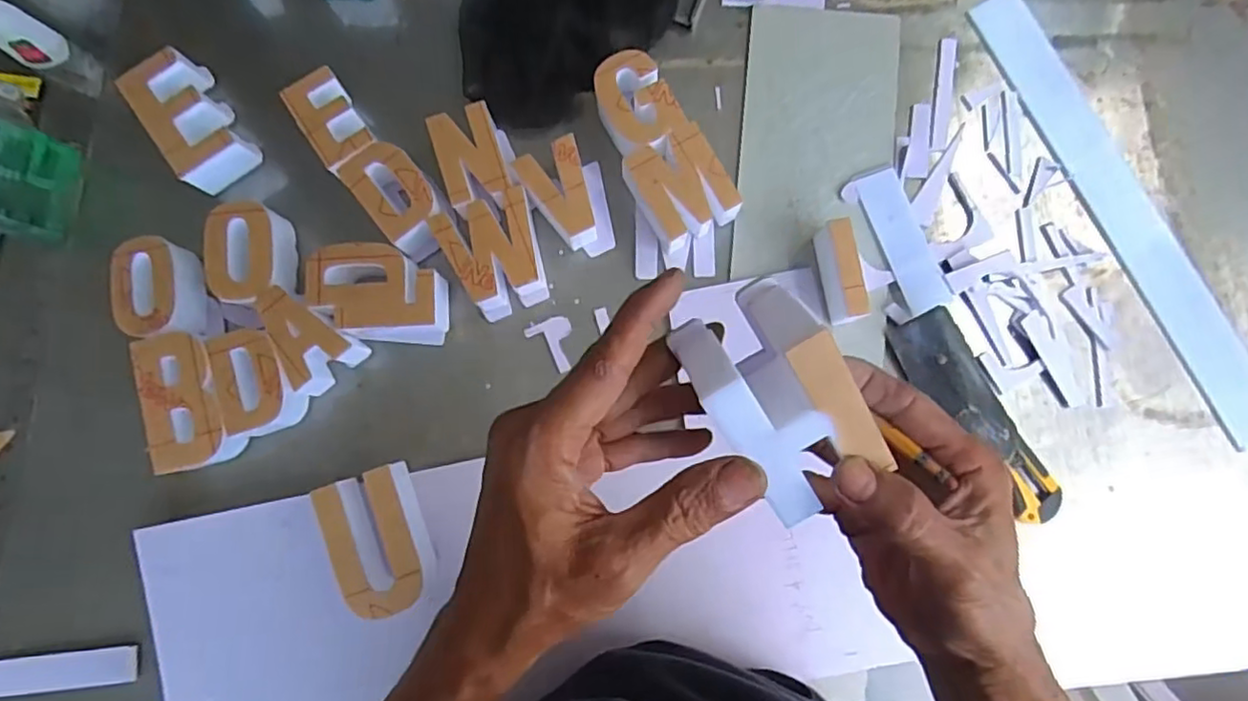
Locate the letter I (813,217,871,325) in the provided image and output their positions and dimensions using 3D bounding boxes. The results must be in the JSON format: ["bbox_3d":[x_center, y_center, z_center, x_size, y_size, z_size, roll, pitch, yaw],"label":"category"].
[{"bbox_3d":[0.181,-0.065,0.537,0.020,0.047,0.082,-10,84,-1],"label":"letter I"}]

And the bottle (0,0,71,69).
[{"bbox_3d":[-0.537,-0.283,0.555,0.028,0.098,0.036,-1,82,0],"label":"bottle"}]

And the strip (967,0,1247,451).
[{"bbox_3d":[0.450,-0.125,0.574,0.054,0.005,0.454,-28,85,-2],"label":"strip"}]

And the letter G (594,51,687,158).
[{"bbox_3d":[0.010,-0.214,0.568,0.057,0.045,0.083,-26,84,-2],"label":"letter G"}]

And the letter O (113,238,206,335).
[{"bbox_3d":[-0.394,-0.051,0.551,0.060,0.049,0.085,-1,82,0],"label":"letter O"}]

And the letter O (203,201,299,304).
[{"bbox_3d":[-0.319,-0.081,0.556,0.063,0.047,0.086,-11,82,-2],"label":"letter O"}]

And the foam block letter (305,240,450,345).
[{"bbox_3d":[-0.205,-0.052,0.550,0.116,0.048,0.085,4,84,1],"label":"foam block letter"}]

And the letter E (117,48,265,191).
[{"bbox_3d":[-0.380,-0.200,0.566,0.059,0.059,0.112,-35,85,-3],"label":"letter E"}]

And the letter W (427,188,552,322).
[{"bbox_3d":[-0.108,-0.081,0.554,0.079,0.045,0.090,-22,84,-2],"label":"letter W"}]

